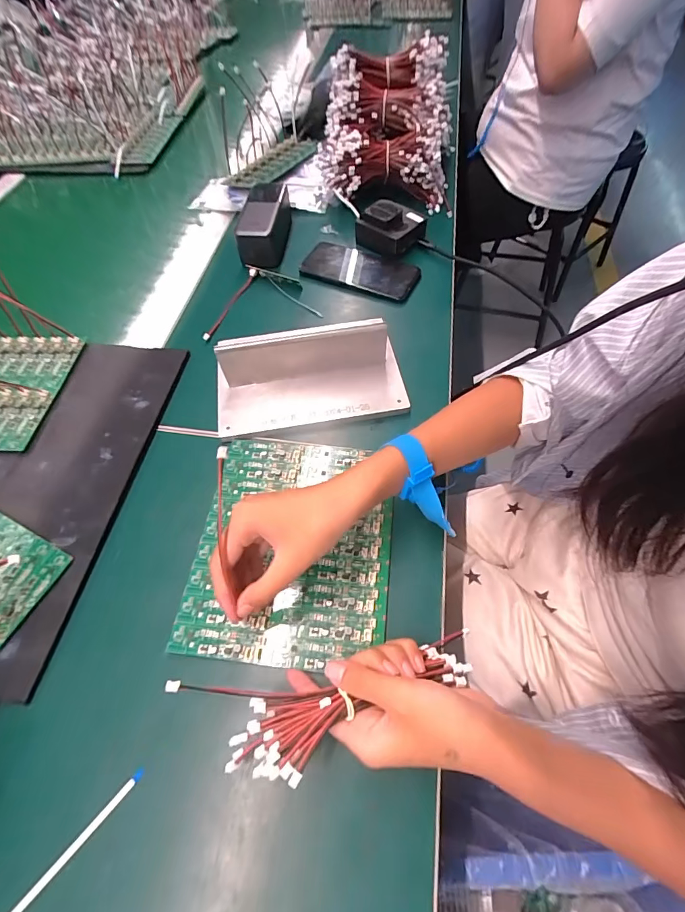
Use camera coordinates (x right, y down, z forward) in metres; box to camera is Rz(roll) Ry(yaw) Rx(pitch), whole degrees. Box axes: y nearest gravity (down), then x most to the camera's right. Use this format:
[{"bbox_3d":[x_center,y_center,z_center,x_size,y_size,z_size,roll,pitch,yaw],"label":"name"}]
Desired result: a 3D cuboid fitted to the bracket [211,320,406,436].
[{"bbox_3d":[-0.039,-0.097,0.421,0.200,0.058,0.119,-9,60,-3],"label":"bracket"}]

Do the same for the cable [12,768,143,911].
[{"bbox_3d":[-0.177,0.256,0.250,0.005,0.004,0.117,36,67,21],"label":"cable"}]

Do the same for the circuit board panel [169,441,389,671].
[{"bbox_3d":[-0.043,0.074,0.349,0.168,0.005,0.195,4,60,5],"label":"circuit board panel"}]

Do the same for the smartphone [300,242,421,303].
[{"bbox_3d":[0.024,-0.256,0.541,0.156,0.013,0.076,19,62,13],"label":"smartphone"}]

